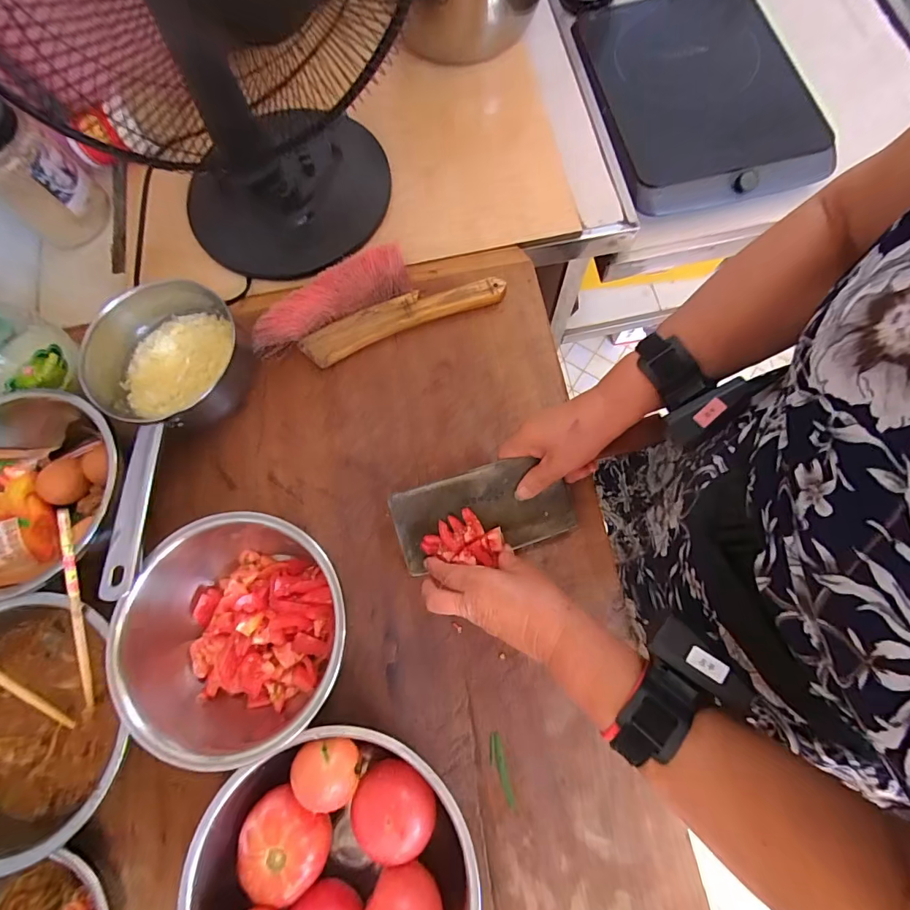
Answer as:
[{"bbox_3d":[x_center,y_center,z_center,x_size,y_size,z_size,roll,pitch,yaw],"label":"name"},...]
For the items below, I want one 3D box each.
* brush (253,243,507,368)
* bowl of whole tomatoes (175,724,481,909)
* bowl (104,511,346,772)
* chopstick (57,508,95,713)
[{"bbox_3d":[-0.100,-0.189,0.530,0.288,0.026,0.117,-21,75,-5],"label":"brush"},{"bbox_3d":[-0.093,0.331,0.355,0.209,0.081,0.207,0,74,1],"label":"bowl of whole tomatoes"},{"bbox_3d":[-0.190,0.157,0.400,0.183,0.089,0.186,0,74,1],"label":"bowl"},{"bbox_3d":[-0.323,0.136,0.378,0.009,0.008,0.191,7,105,3],"label":"chopstick"}]

